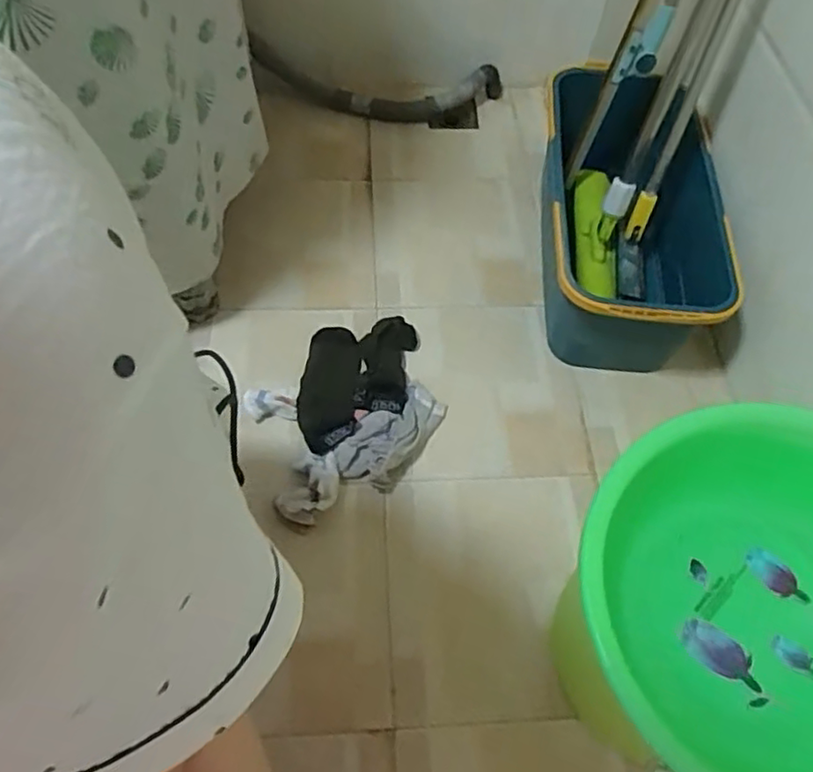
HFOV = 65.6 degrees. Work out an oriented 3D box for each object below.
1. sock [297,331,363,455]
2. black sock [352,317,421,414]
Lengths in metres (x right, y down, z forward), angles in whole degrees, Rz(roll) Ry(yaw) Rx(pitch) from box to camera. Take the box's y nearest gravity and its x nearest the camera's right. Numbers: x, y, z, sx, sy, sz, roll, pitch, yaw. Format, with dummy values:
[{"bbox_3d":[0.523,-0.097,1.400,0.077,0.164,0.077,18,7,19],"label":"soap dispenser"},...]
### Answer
[{"bbox_3d":[-0.113,0.001,0.919,0.082,0.024,0.217,0,58,2],"label":"sock"},{"bbox_3d":[-0.032,-0.030,0.938,0.083,0.039,0.165,9,61,3],"label":"black sock"}]

